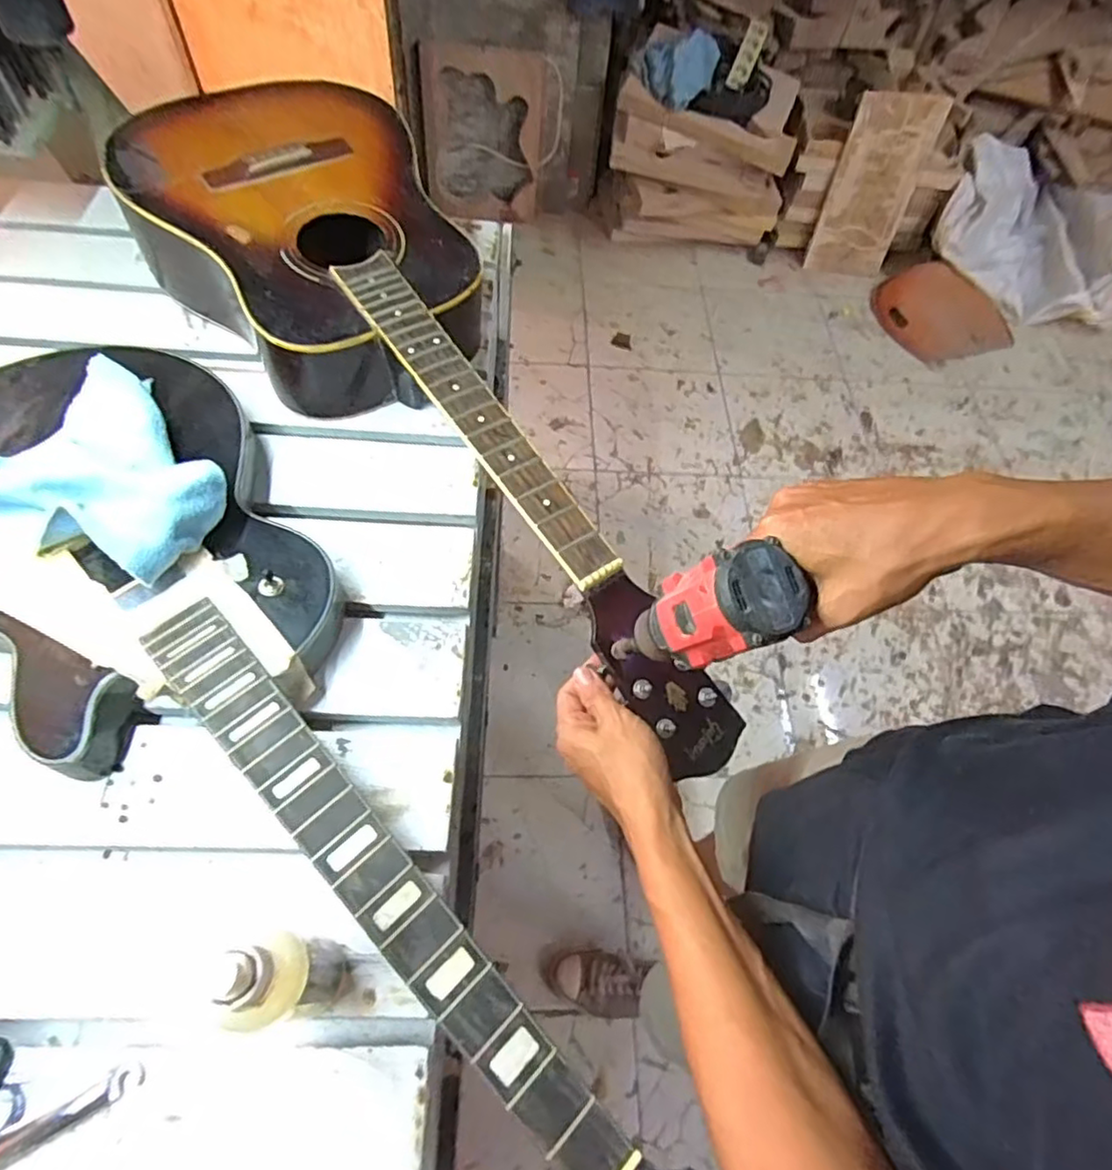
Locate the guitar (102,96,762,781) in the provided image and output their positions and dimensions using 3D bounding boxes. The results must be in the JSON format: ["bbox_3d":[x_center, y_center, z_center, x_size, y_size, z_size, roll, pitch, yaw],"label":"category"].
[{"bbox_3d":[-0.116,-0.193,0.640,0.262,0.100,0.847,-33,75,-20],"label":"guitar"}]

